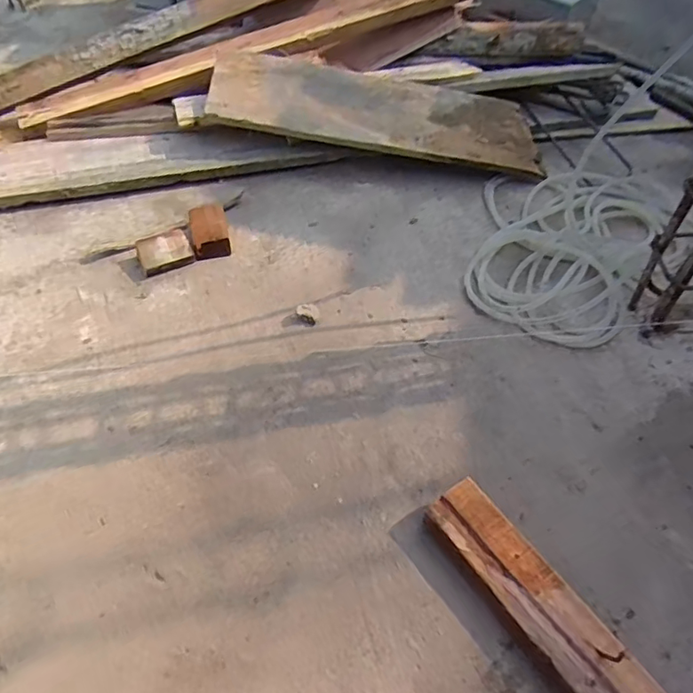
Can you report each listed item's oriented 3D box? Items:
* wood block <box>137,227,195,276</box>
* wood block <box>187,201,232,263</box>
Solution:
[{"bbox_3d":[-0.301,-0.157,0.937,0.083,0.036,0.066,-23,55,-20],"label":"wood block"},{"bbox_3d":[-0.231,-0.196,0.968,0.069,0.041,0.096,-12,52,-12],"label":"wood block"}]

